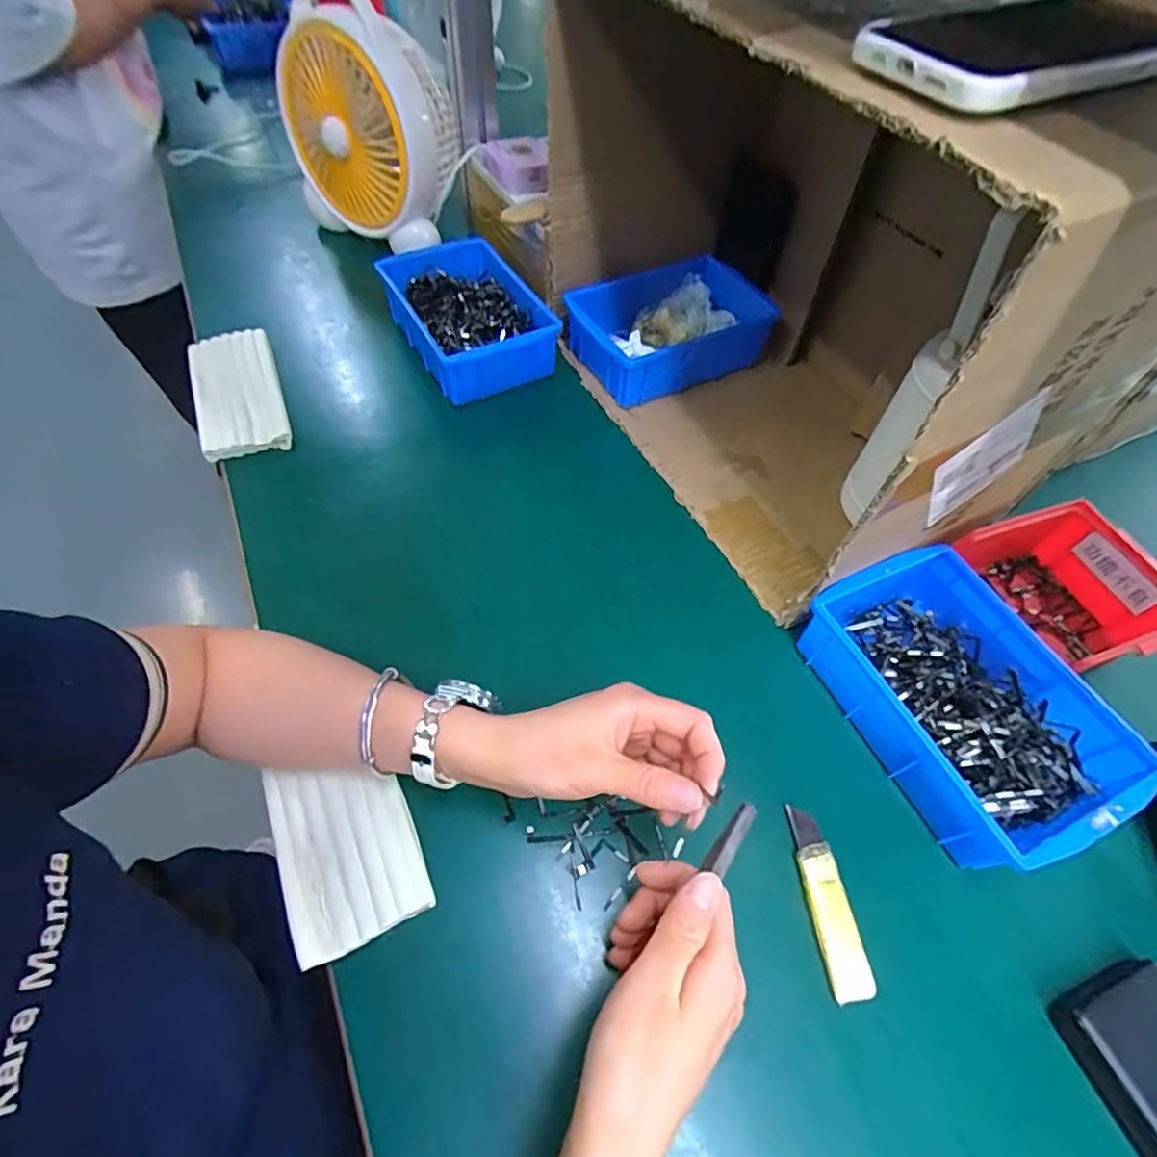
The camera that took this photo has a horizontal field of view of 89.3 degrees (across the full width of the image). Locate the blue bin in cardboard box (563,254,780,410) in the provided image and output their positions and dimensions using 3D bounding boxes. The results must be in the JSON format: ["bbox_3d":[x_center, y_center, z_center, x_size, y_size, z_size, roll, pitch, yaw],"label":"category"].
[{"bbox_3d":[0.091,-0.271,0.640,0.189,0.062,0.136,-20,60,-16],"label":"blue bin in cardboard box"}]

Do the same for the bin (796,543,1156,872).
[{"bbox_3d":[0.271,0.084,0.419,0.143,0.064,0.203,-20,60,-16],"label":"bin"}]

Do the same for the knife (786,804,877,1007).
[{"bbox_3d":[0.153,0.200,0.366,0.027,0.011,0.106,-6,57,-8],"label":"knife"}]

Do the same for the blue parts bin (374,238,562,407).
[{"bbox_3d":[-0.120,-0.284,0.650,0.139,0.072,0.208,-24,61,-18],"label":"blue parts bin"}]

